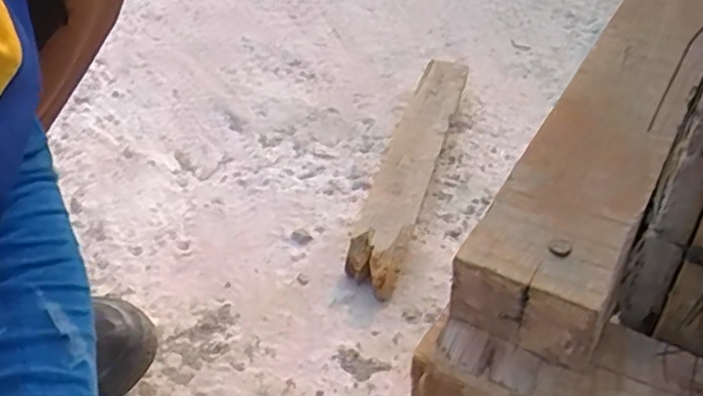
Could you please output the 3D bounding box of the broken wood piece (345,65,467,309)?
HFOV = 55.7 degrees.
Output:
[{"bbox_3d":[0.070,-0.047,0.750,0.066,0.043,0.409,13,40,12],"label":"broken wood piece"}]

